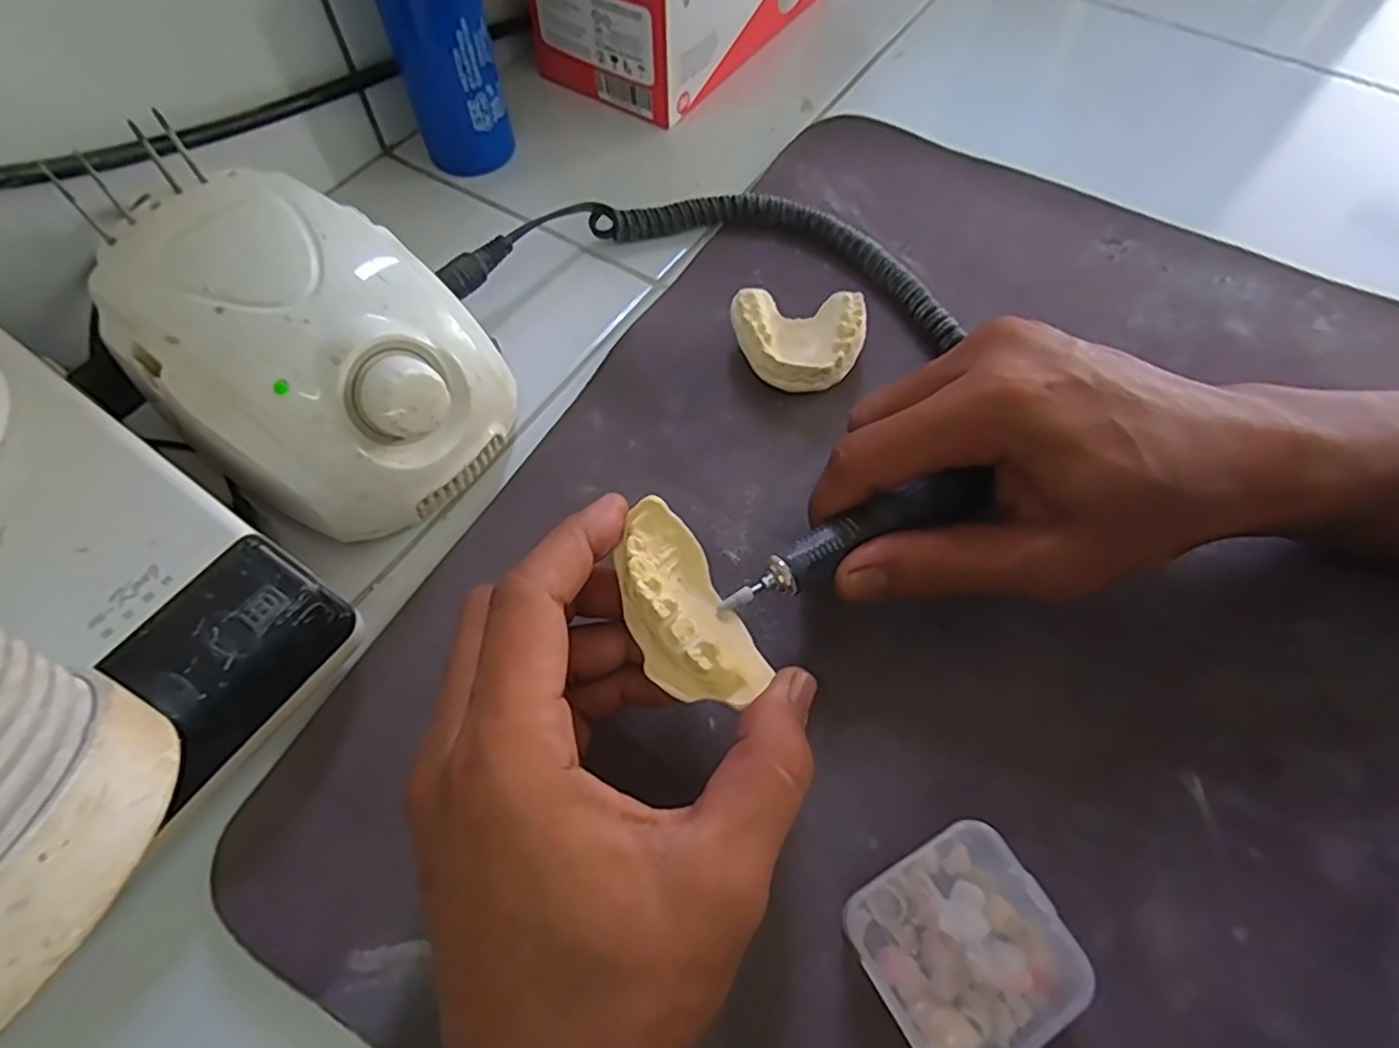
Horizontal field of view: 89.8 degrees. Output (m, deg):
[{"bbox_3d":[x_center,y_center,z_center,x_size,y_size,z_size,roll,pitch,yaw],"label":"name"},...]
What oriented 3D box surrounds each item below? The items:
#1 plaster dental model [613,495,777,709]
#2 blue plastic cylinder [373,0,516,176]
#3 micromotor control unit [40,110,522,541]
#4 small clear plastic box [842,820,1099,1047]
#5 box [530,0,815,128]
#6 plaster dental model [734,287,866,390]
[{"bbox_3d":[-0.005,0.027,0.226,0.032,0.023,0.066,-31,80,-41],"label":"plaster dental model"},{"bbox_3d":[-0.127,-0.241,0.358,0.037,0.120,0.045,32,66,17],"label":"blue plastic cylinder"},{"bbox_3d":[-0.154,-0.068,0.283,0.140,0.084,0.104,36,68,18],"label":"micromotor control unit"},{"bbox_3d":[0.079,0.129,0.212,0.056,0.021,0.054,-27,64,-13],"label":"small clear plastic box"},{"bbox_3d":[0.002,-0.348,0.432,0.100,0.093,0.203,33,67,17],"label":"box"},{"bbox_3d":[0.044,-0.082,0.322,0.058,0.027,0.045,5,62,4],"label":"plaster dental model"}]

